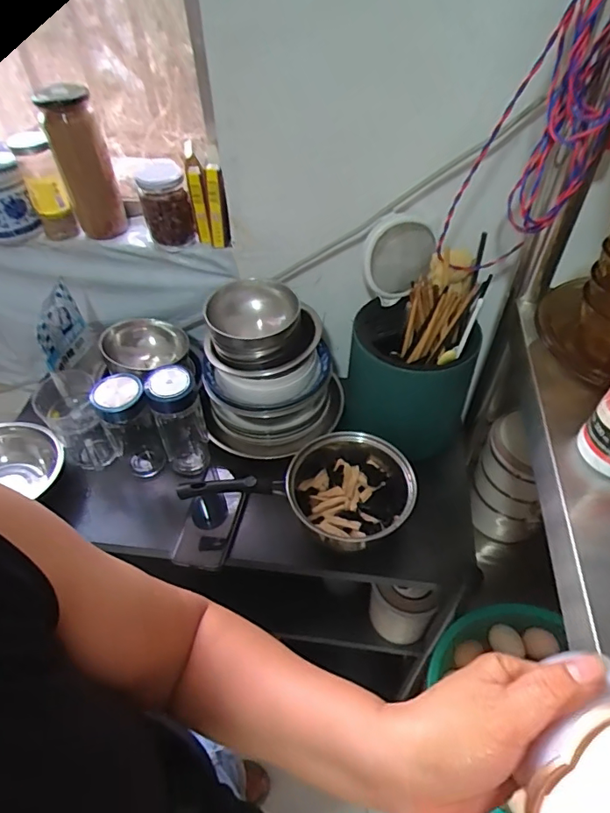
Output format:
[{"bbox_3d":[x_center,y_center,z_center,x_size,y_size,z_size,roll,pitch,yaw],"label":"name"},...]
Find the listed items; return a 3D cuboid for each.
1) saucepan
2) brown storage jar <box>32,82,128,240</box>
[{"bbox_3d":[-0.005,0.106,0.699,0.307,0.062,0.159,5,48,6],"label":"saucepan"},{"bbox_3d":[-0.346,-0.380,0.785,0.073,0.205,0.074,-16,49,-13],"label":"brown storage jar"}]

